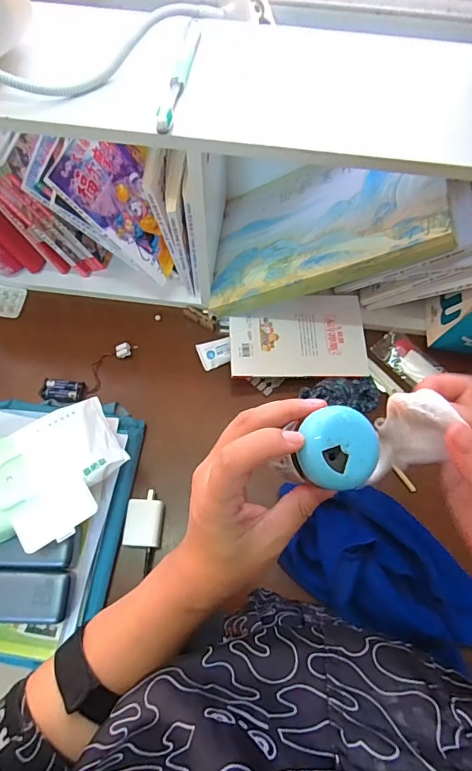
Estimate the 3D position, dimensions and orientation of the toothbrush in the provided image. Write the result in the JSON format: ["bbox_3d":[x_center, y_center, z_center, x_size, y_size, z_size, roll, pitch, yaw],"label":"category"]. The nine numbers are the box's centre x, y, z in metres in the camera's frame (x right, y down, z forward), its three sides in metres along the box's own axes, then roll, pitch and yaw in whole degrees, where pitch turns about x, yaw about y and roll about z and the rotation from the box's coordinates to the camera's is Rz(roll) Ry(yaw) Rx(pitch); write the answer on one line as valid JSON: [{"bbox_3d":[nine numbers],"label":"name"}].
[{"bbox_3d":[-0.059,-0.340,0.476,0.018,0.019,0.188,7,67,2],"label":"toothbrush"}]

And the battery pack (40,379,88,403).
[{"bbox_3d":[-0.260,0.009,0.663,0.063,0.012,0.035,5,67,1],"label":"battery pack"}]

